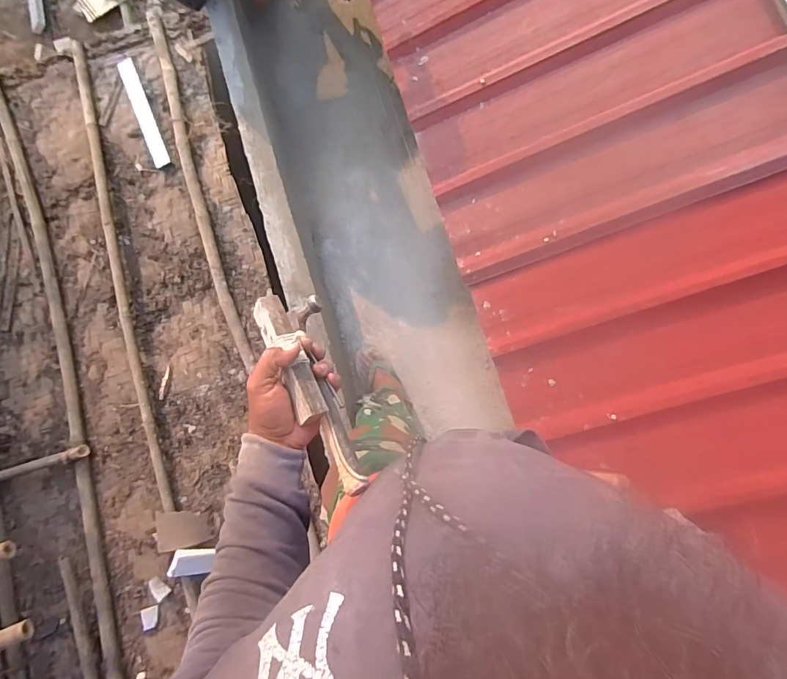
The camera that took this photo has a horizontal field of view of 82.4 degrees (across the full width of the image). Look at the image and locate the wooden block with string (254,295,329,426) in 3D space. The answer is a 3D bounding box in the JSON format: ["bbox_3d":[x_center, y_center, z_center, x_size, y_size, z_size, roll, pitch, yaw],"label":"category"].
[{"bbox_3d":[-0.127,0.017,0.544,0.043,0.023,0.165,-28,71,-1],"label":"wooden block with string"}]

